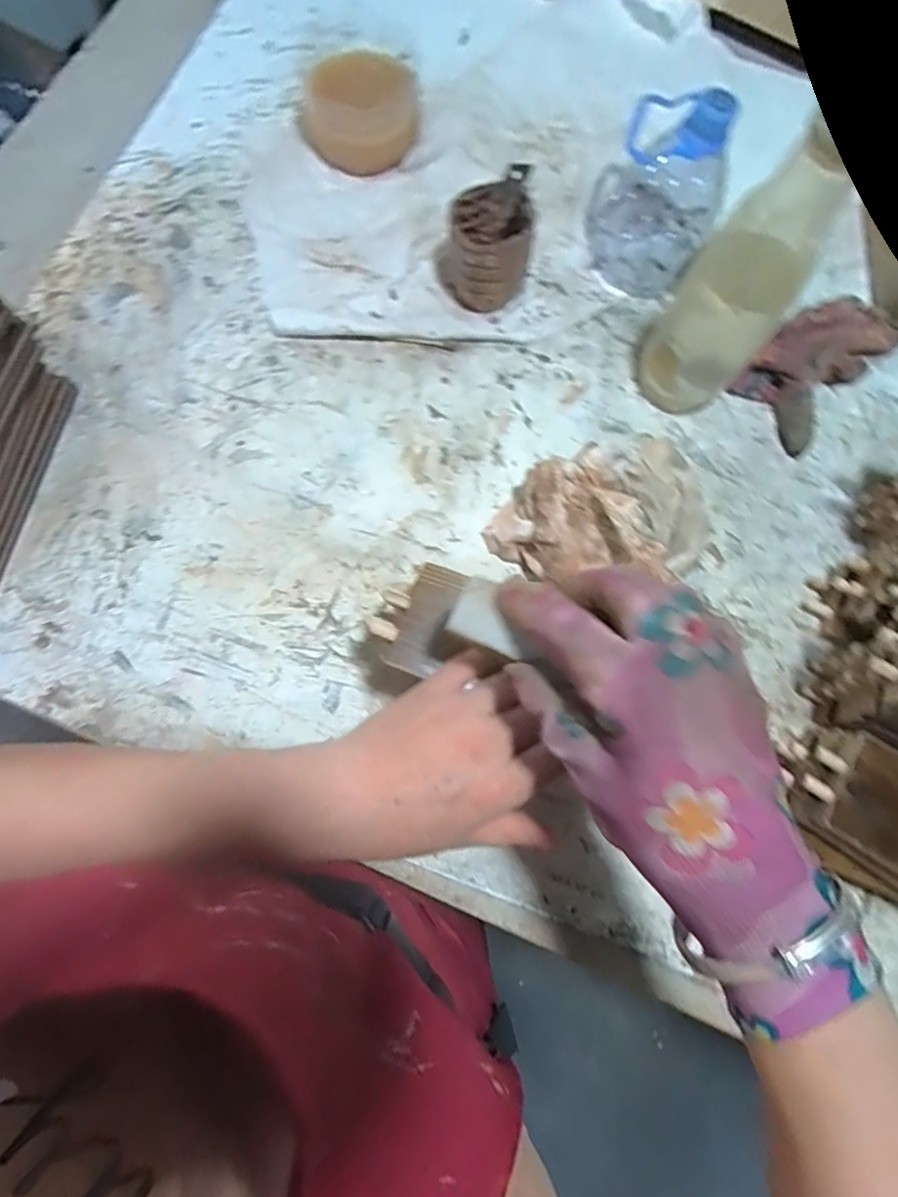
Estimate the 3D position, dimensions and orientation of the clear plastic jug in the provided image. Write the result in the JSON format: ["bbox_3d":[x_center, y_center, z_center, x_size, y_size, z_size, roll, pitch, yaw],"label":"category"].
[{"bbox_3d":[0.171,-0.335,0.463,0.096,0.125,0.097,16,77,2],"label":"clear plastic jug"}]

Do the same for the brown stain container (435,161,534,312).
[{"bbox_3d":[0.028,-0.288,0.473,0.075,0.079,0.066,1,77,-1],"label":"brown stain container"}]

